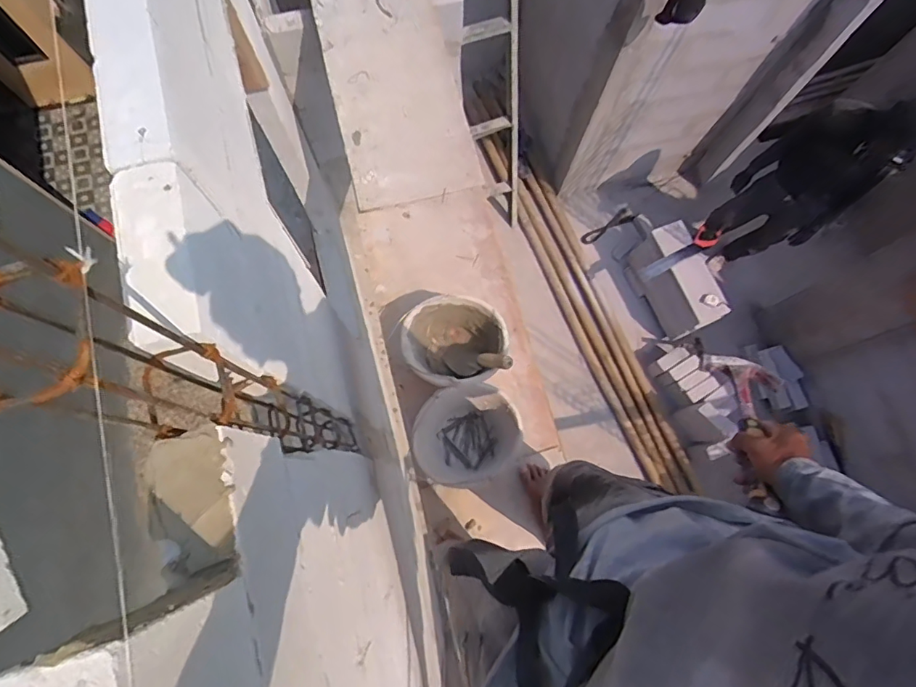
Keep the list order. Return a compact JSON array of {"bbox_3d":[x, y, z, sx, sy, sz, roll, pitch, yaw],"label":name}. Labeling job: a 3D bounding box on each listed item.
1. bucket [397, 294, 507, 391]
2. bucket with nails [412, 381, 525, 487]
[{"bbox_3d":[-0.013,0.009,1.280,0.252,0.177,0.218,11,75,1],"label":"bucket"},{"bbox_3d":[0.018,0.219,1.235,0.267,0.156,0.233,-15,77,-6],"label":"bucket with nails"}]

